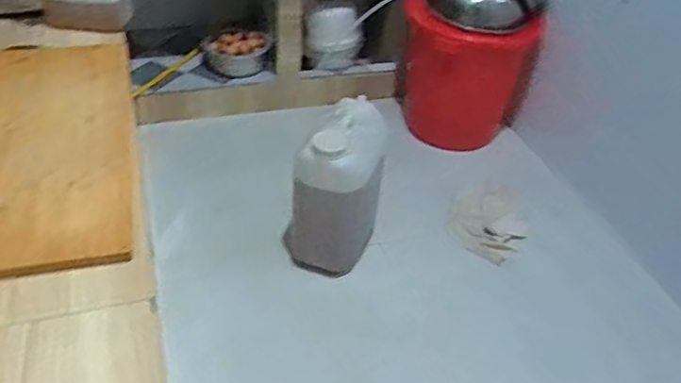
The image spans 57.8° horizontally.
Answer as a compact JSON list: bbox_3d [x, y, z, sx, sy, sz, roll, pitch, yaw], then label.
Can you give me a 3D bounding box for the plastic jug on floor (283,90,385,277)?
[{"bbox_3d":[-0.004,-0.022,1.884,0.260,0.470,0.291,11,39,6],"label":"plastic jug on floor"}]

